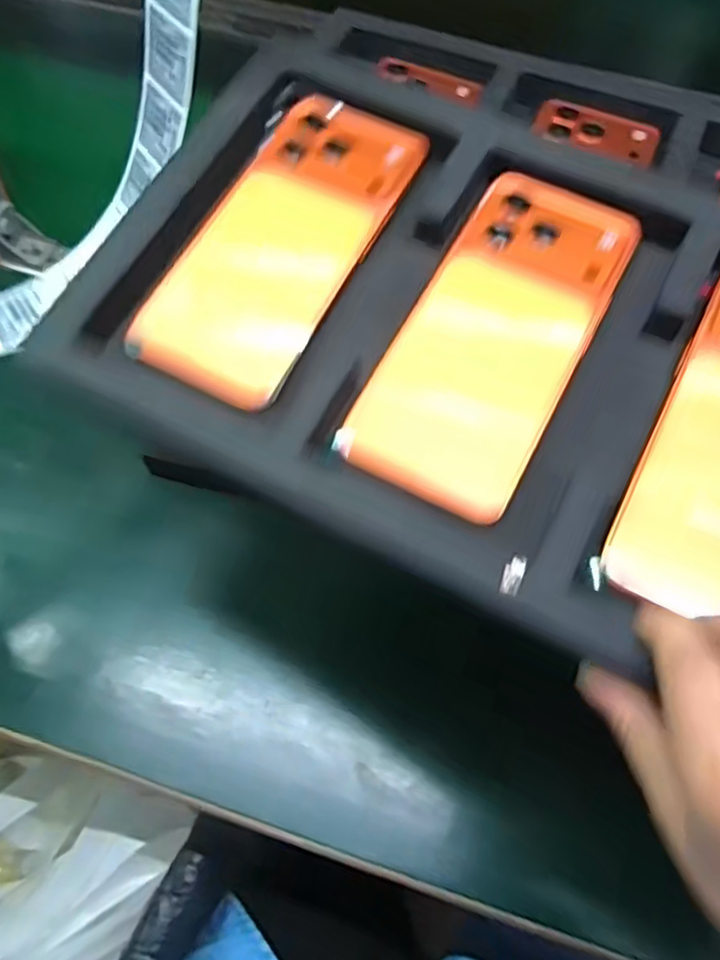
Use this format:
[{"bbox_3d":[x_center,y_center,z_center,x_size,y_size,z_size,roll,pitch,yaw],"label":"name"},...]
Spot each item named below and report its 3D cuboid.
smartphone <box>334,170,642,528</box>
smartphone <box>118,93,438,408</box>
[{"bbox_3d":[0.060,-0.065,0.306,0.076,0.008,0.164,26,74,12],"label":"smartphone"},{"bbox_3d":[-0.036,-0.114,0.331,0.076,0.011,0.168,27,75,12],"label":"smartphone"}]

